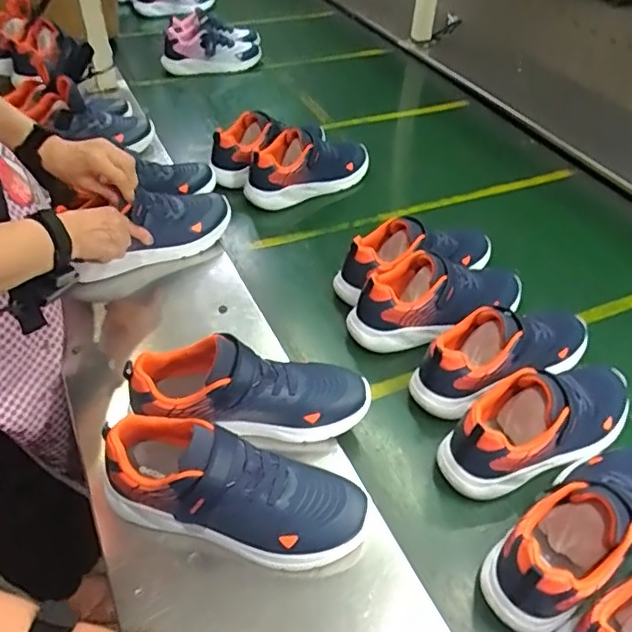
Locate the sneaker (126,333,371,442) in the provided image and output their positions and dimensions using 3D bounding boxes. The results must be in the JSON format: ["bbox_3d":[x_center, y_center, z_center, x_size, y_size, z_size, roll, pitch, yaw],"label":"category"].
[{"bbox_3d":[-0.068,0.075,0.621,0.250,0.100,0.081,-1,45,-5],"label":"sneaker"}]

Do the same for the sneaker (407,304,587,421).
[{"bbox_3d":[0.248,0.047,0.723,0.267,0.115,0.100,-20,50,-22],"label":"sneaker"}]

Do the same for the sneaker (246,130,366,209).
[{"bbox_3d":[-0.021,-0.277,1.029,0.227,0.100,0.077,-17,48,-19],"label":"sneaker"}]

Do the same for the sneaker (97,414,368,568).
[{"bbox_3d":[-0.078,0.162,0.544,0.256,0.098,0.093,14,46,10],"label":"sneaker"}]

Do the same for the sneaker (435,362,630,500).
[{"bbox_3d":[0.264,0.116,0.645,0.262,0.114,0.103,-17,49,-19],"label":"sneaker"}]

